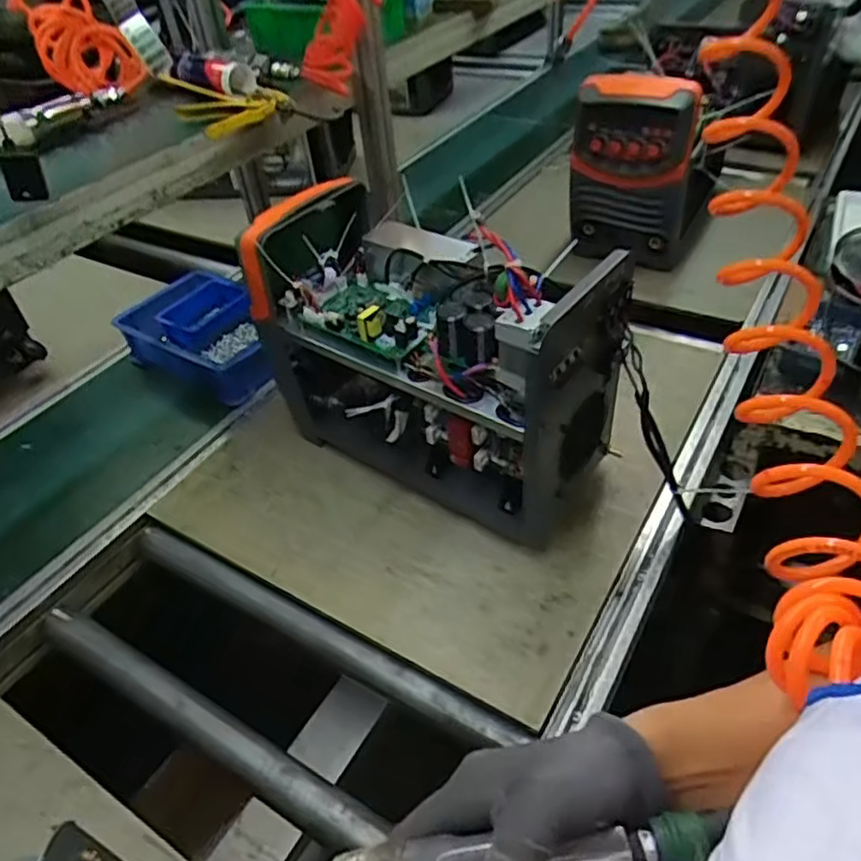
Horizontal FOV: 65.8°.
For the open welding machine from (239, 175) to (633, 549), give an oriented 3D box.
[{"bbox_3d":[0.011,-0.088,0.843,0.431,0.334,0.194,22,49,28],"label":"open welding machine"}]

